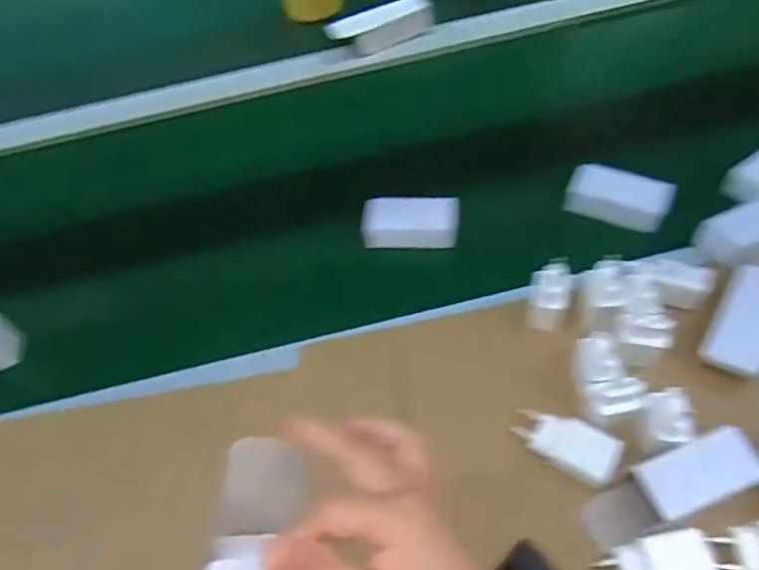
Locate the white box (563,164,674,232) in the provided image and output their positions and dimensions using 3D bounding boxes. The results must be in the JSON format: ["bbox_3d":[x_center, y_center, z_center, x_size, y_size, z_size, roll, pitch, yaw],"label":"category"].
[{"bbox_3d":[0.253,-0.094,0.620,0.101,0.032,0.048,18,60,16],"label":"white box"}]

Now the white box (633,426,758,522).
[{"bbox_3d":[0.244,0.143,0.441,0.089,0.019,0.043,-20,57,-8],"label":"white box"}]

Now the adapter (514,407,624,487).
[{"bbox_3d":[0.152,0.127,0.472,0.080,0.020,0.040,28,63,21],"label":"adapter"}]

